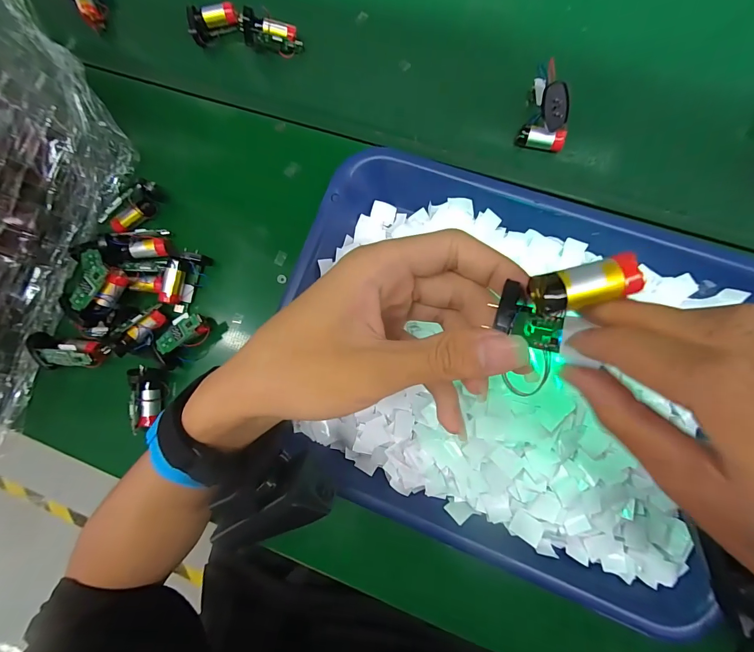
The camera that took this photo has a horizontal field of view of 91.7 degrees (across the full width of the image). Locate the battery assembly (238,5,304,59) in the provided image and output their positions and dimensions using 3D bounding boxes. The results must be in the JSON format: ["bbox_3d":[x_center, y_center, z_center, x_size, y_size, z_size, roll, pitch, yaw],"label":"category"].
[{"bbox_3d":[-0.095,-0.261,0.329,0.054,0.024,0.015,9,83,-19],"label":"battery assembly"}]

